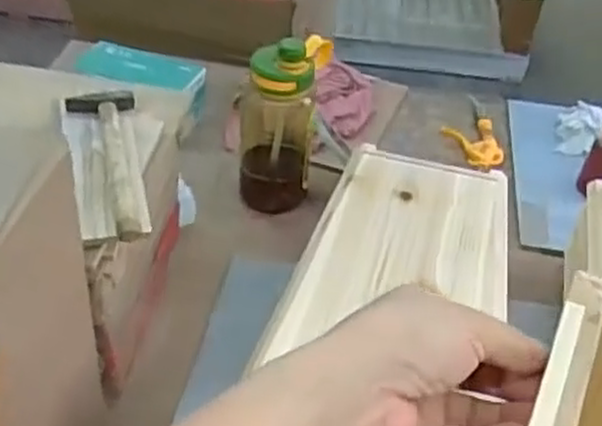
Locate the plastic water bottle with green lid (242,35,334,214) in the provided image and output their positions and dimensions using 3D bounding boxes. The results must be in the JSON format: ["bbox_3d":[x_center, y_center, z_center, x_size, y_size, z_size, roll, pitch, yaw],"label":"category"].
[{"bbox_3d":[-0.035,-0.134,1.124,0.124,0.232,0.126,12,40,8],"label":"plastic water bottle with green lid"}]

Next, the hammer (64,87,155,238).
[{"bbox_3d":[-0.198,-0.059,0.829,0.070,0.021,0.245,-8,41,-15],"label":"hammer"}]

